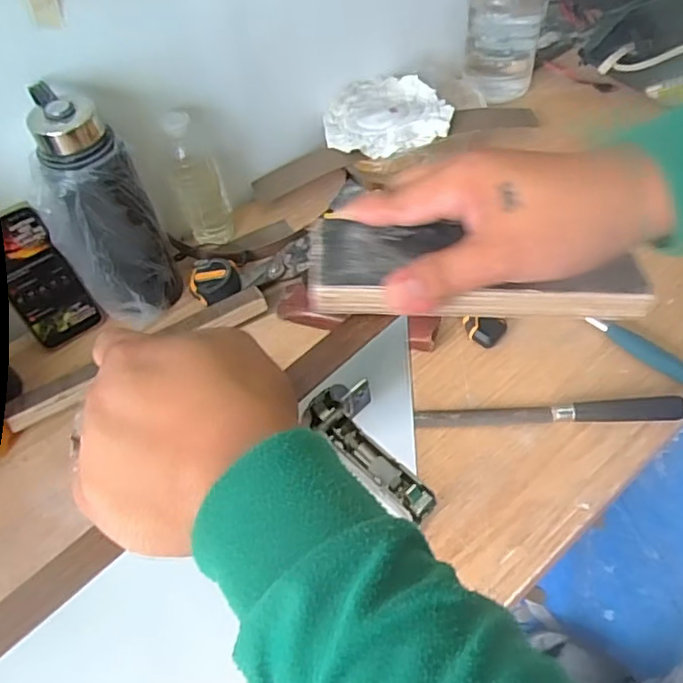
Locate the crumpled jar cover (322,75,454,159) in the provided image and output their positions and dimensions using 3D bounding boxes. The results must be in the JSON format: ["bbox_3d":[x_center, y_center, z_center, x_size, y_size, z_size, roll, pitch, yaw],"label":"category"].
[{"bbox_3d":[0.065,-0.321,0.862,0.180,0.041,0.154,-17,55,-7],"label":"crumpled jar cover"}]

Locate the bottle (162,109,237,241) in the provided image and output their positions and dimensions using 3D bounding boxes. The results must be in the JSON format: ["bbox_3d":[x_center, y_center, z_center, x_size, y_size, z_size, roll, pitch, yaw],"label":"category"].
[{"bbox_3d":[-0.186,-0.210,0.772,0.056,0.195,0.076,-15,55,-6],"label":"bottle"}]

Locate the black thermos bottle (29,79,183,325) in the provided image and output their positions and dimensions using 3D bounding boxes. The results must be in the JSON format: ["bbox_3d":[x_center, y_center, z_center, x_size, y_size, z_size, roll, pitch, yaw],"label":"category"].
[{"bbox_3d":[-0.264,-0.138,0.663,0.106,0.257,0.109,-23,56,-11],"label":"black thermos bottle"}]

